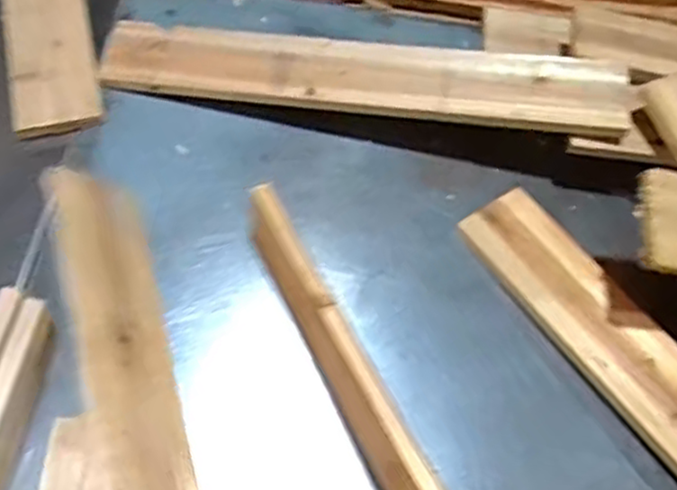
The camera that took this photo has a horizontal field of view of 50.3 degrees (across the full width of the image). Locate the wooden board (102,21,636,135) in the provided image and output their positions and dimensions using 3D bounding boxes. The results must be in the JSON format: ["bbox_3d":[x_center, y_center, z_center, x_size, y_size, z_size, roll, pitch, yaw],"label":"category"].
[{"bbox_3d":[0.025,-0.168,0.701,0.490,0.023,0.086,6,62,6],"label":"wooden board"}]

